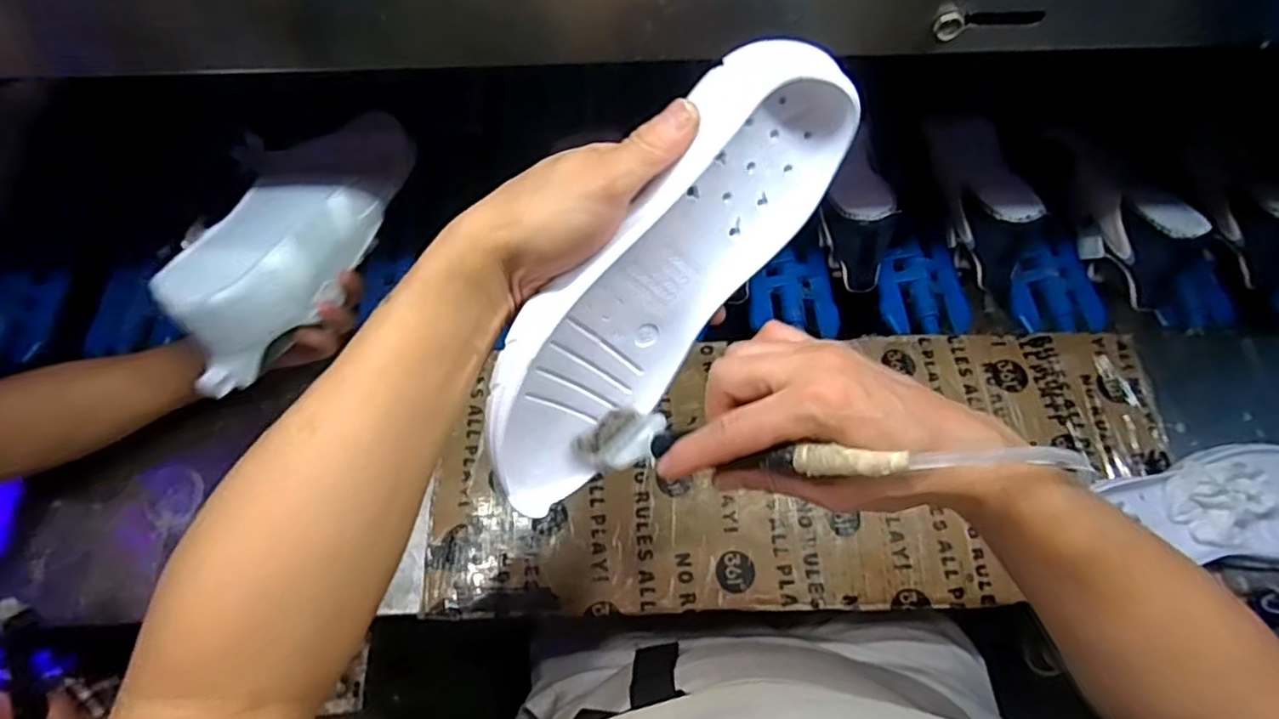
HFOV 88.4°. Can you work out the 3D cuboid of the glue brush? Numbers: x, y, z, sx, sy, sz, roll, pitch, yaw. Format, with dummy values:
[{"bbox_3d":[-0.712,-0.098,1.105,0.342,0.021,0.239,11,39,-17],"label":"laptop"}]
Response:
[{"bbox_3d":[0.068,0.042,0.317,0.240,0.023,0.034,-3,68,37],"label":"glue brush"}]

